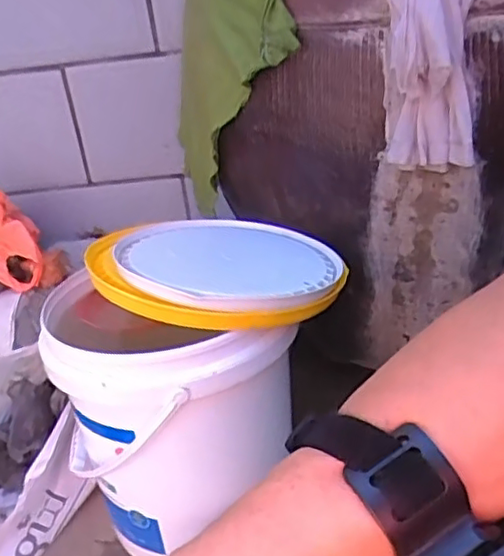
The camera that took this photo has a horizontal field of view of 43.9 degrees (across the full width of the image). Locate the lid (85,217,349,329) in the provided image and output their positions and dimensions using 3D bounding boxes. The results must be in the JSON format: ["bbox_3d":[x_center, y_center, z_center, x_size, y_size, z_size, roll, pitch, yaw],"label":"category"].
[{"bbox_3d":[-0.040,-0.018,0.735,0.283,0.035,0.257,-3,24,-16],"label":"lid"}]

